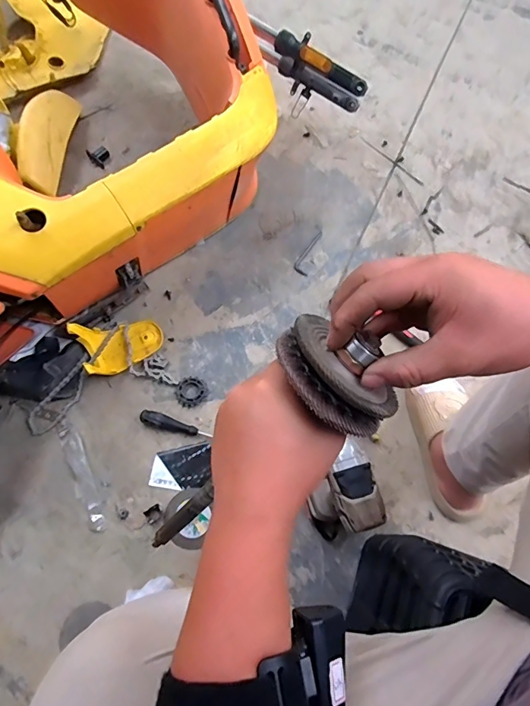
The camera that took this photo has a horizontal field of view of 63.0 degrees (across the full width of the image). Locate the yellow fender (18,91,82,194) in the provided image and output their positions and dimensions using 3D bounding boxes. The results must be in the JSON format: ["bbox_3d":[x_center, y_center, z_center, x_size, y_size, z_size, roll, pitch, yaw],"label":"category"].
[{"bbox_3d":[-0.521,-0.515,1.036,0.083,0.111,0.293,3,67,0],"label":"yellow fender"}]

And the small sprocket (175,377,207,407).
[{"bbox_3d":[-0.150,0.077,0.873,0.064,0.011,0.060,1,70,-2],"label":"small sprocket"}]

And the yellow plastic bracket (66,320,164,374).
[{"bbox_3d":[-0.291,-0.028,0.875,0.153,0.074,0.106,-28,73,-12],"label":"yellow plastic bracket"}]

